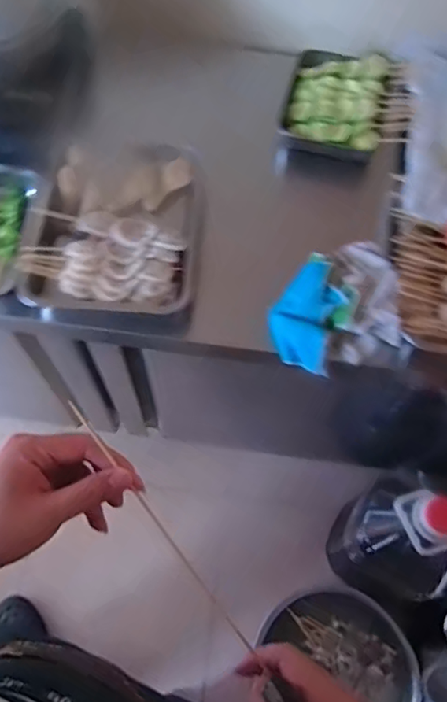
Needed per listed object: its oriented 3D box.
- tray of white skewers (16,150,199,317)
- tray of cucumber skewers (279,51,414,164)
[{"bbox_3d":[-0.174,-0.211,0.907,0.271,0.073,0.341,6,64,1],"label":"tray of white skewers"},{"bbox_3d":[0.235,-0.470,1.021,0.240,0.069,0.246,16,64,6],"label":"tray of cucumber skewers"}]

